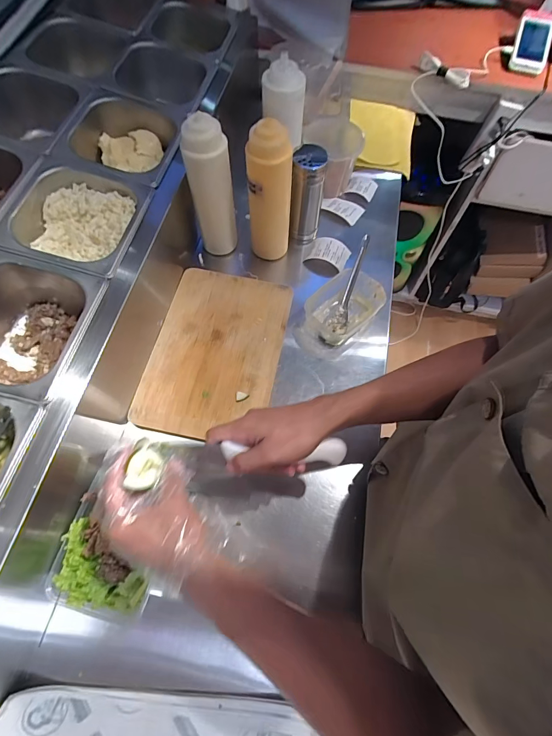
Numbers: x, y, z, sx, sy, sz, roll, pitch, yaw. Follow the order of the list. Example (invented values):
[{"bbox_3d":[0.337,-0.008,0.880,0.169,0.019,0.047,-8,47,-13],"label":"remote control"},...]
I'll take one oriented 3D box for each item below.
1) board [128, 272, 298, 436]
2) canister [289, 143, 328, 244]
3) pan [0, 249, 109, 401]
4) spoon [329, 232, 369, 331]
[{"bbox_3d":[-0.095,-0.033,0.587,0.198,0.011,0.291,11,65,3],"label":"board"},{"bbox_3d":[0.055,-0.305,0.646,0.056,0.171,0.055,7,65,1],"label":"canister"},{"bbox_3d":[-0.326,-0.045,0.464,0.174,0.107,0.172,11,65,3],"label":"pan"},{"bbox_3d":[0.128,-0.142,0.623,0.028,0.025,0.172,17,87,6],"label":"spoon"}]

